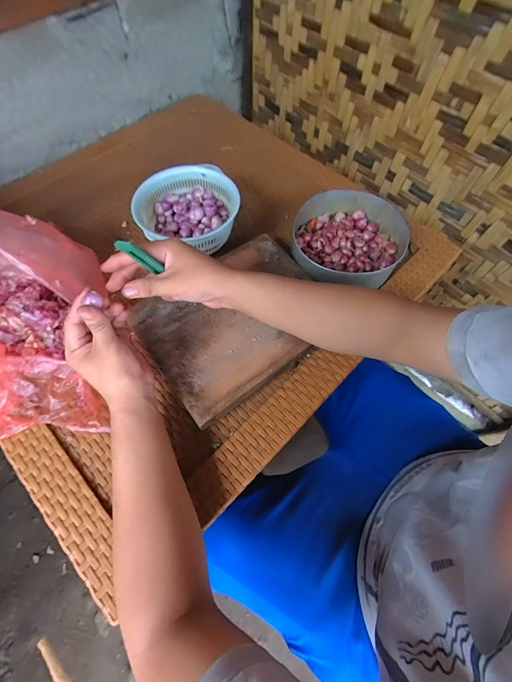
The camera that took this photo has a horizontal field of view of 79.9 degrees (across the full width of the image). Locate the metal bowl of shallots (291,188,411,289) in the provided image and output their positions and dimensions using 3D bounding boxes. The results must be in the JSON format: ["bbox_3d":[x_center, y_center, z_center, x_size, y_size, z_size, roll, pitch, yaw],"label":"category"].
[{"bbox_3d":[0.167,-0.176,0.545,0.190,0.062,0.187,0,64,0],"label":"metal bowl of shallots"}]

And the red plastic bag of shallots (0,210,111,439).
[{"bbox_3d":[-0.366,-0.027,0.436,0.247,0.132,0.309,-8,65,-4],"label":"red plastic bag of shallots"}]

